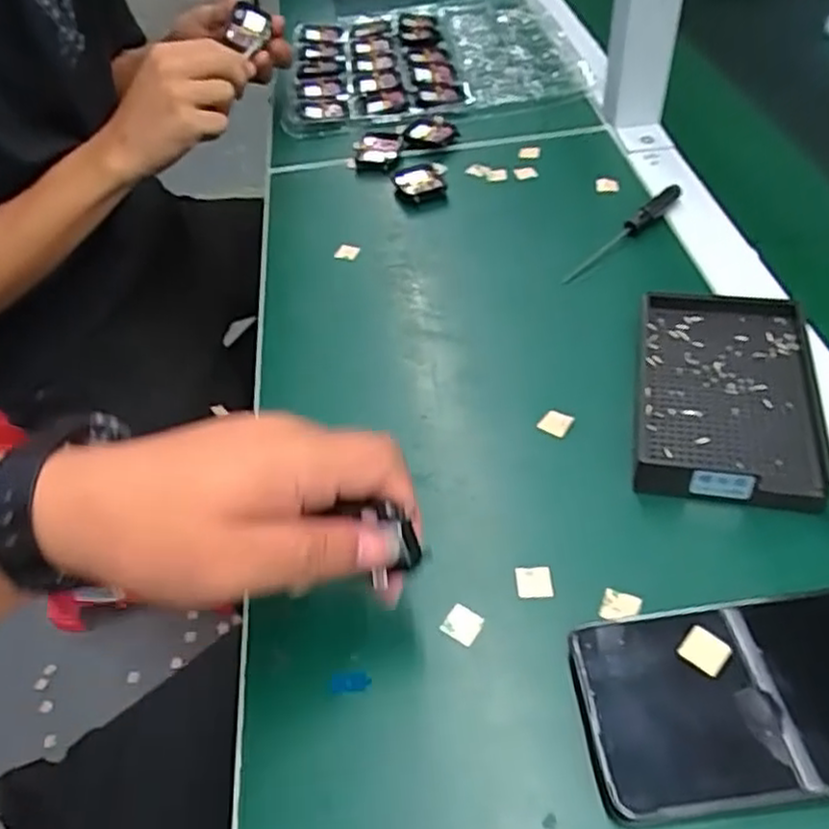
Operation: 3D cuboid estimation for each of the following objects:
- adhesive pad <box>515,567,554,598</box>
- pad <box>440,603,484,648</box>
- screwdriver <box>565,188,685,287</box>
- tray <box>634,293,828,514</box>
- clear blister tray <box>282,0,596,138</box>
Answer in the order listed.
[{"bbox_3d":[0.057,0.080,0.348,0.017,0.004,0.015,-1,58,-6],"label":"adhesive pad"},{"bbox_3d":[0.022,0.095,0.334,0.016,0.004,0.015,25,54,27],"label":"pad"},{"bbox_3d":[0.150,-0.130,0.526,0.130,0.012,0.010,-37,53,-26],"label":"screwdriver"},{"bbox_3d":[0.170,-0.013,0.404,0.089,0.022,0.139,7,48,12],"label":"tray"},{"bbox_3d":[0.011,-0.369,0.763,0.281,0.027,0.257,-7,46,0],"label":"clear blister tray"}]

